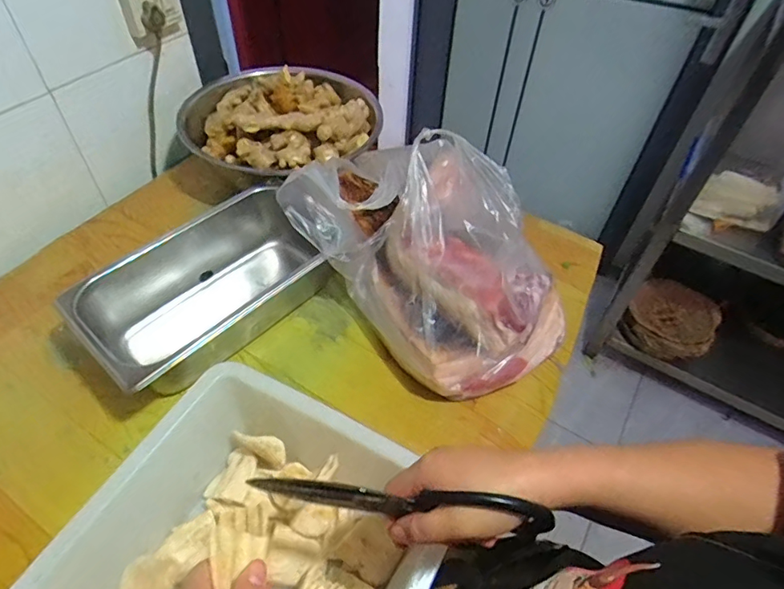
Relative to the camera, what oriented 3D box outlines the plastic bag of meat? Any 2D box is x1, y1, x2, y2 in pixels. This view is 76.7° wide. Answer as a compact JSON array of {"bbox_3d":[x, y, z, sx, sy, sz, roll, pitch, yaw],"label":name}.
[{"bbox_3d":[0.063,-0.073,0.644,0.361,0.180,0.272,37,57,25],"label":"plastic bag of meat"}]

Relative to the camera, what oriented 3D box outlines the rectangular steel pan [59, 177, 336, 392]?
[{"bbox_3d":[-0.238,0.006,0.645,0.175,0.116,0.286,37,57,25],"label":"rectangular steel pan"}]

